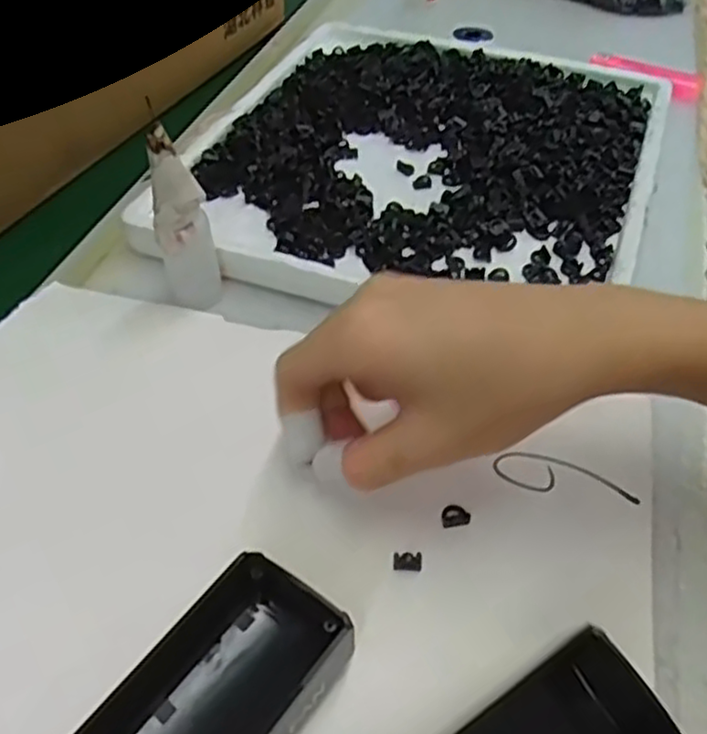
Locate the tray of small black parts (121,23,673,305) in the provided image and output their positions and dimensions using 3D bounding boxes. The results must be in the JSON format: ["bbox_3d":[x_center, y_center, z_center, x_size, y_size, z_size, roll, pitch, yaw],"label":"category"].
[{"bbox_3d":[0.045,-0.123,0.431,0.245,0.026,0.283,16,49,16],"label":"tray of small black parts"}]

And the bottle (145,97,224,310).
[{"bbox_3d":[-0.077,-0.066,0.328,0.024,0.092,0.018,-9,47,-8],"label":"bottle"}]

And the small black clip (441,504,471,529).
[{"bbox_3d":[0.038,0.054,0.271,0.011,0.004,0.009,-7,47,-7],"label":"small black clip"}]

